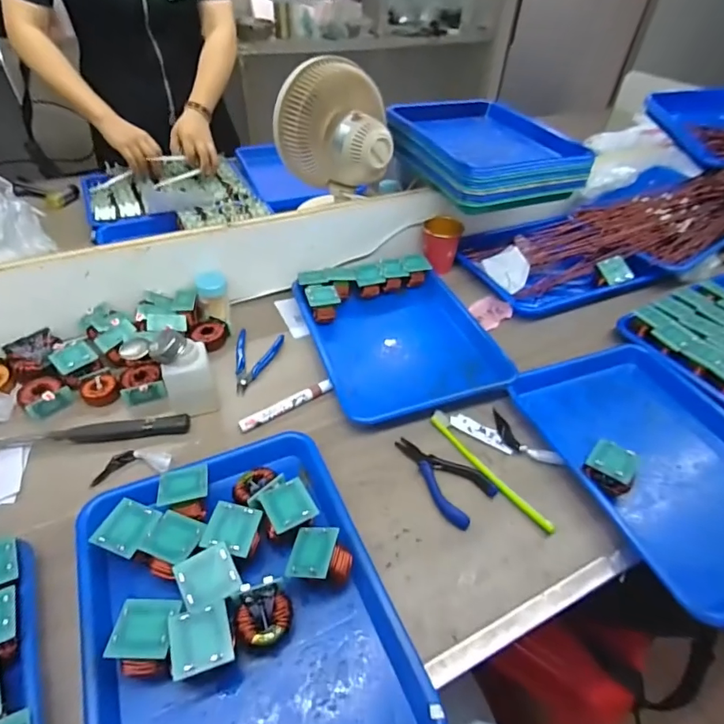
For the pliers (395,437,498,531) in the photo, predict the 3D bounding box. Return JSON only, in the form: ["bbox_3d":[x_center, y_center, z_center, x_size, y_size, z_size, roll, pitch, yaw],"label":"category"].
[{"bbox_3d":[0.089,0.130,0.538,0.122,0.006,0.071,35,52,29],"label":"pliers"}]

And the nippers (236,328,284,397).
[{"bbox_3d":[-0.155,-0.001,0.655,0.061,0.015,0.118,5,44,2],"label":"nippers"}]

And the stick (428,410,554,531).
[{"bbox_3d":[0.146,0.123,0.543,0.022,0.011,0.189,-22,50,-24],"label":"stick"}]

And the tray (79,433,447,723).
[{"bbox_3d":[-0.109,0.211,0.402,0.240,0.047,0.300,-17,48,-20],"label":"tray"}]

